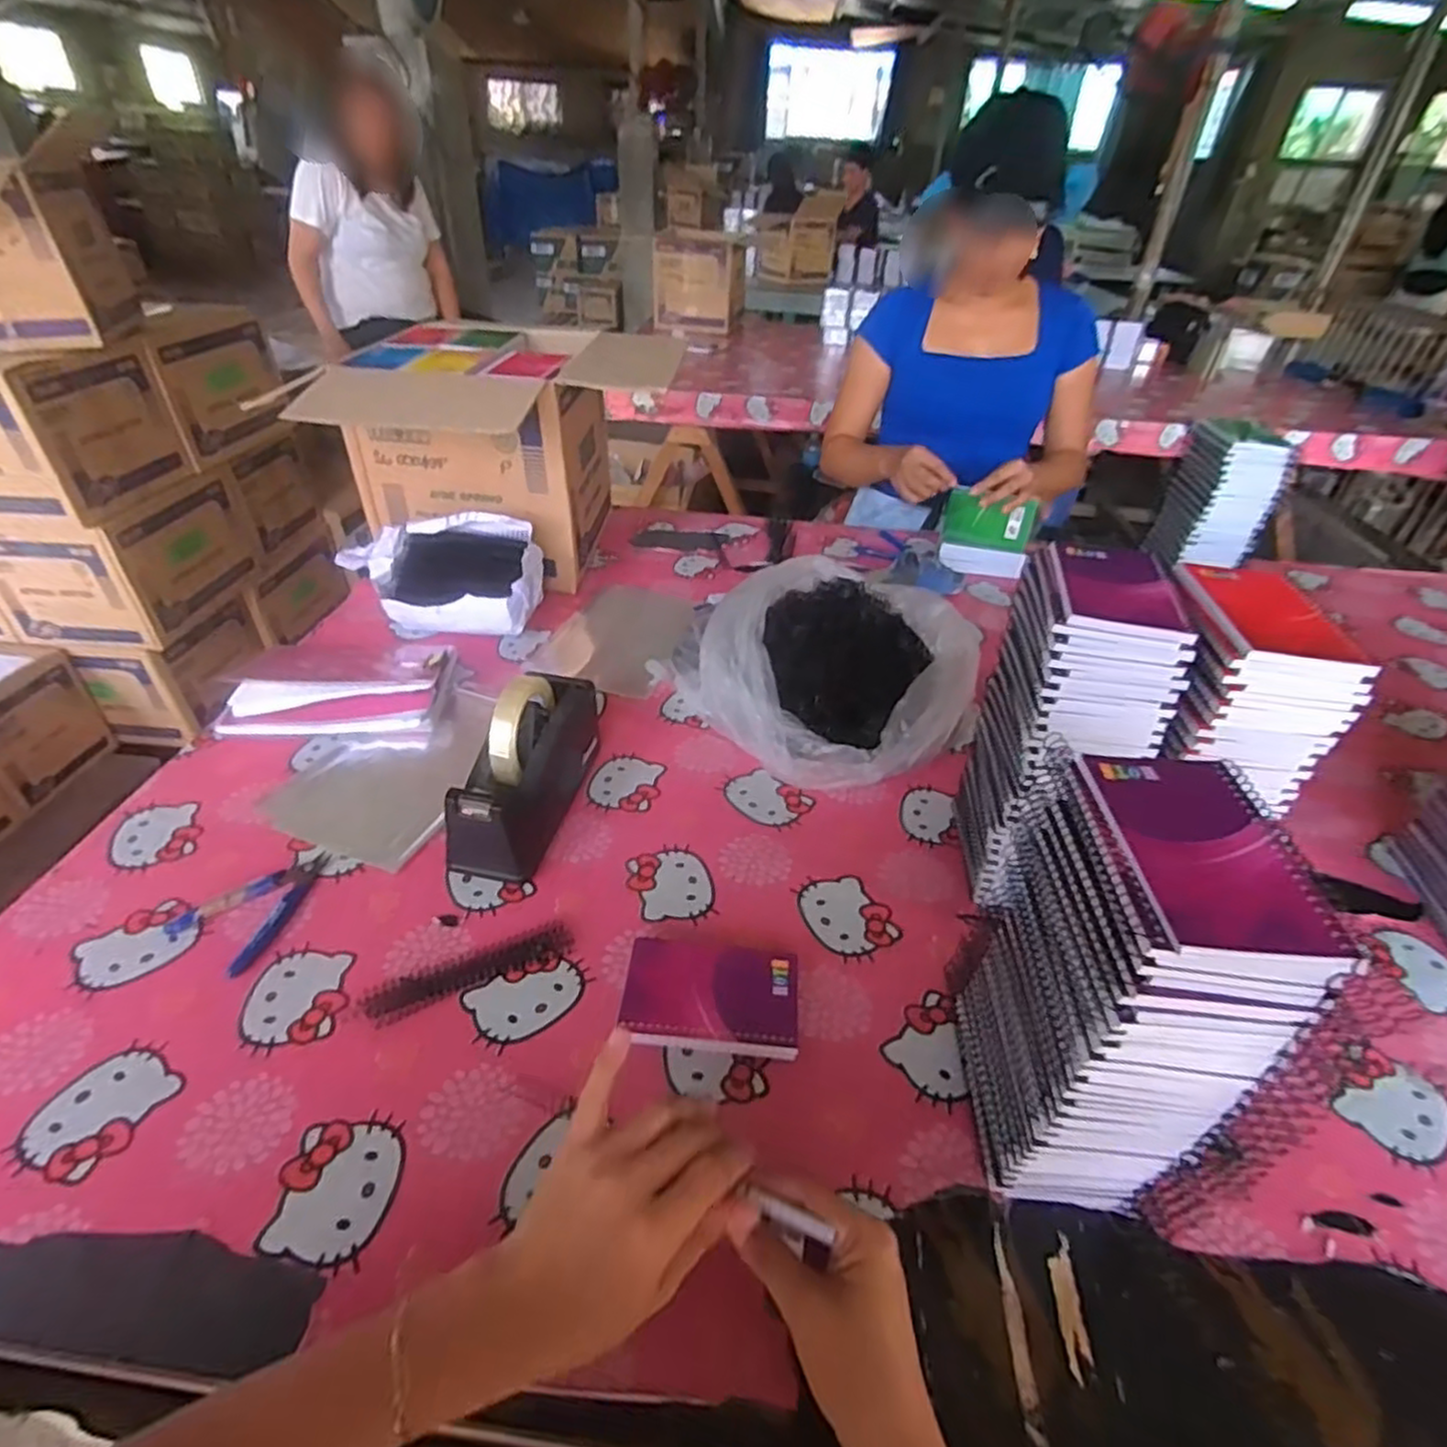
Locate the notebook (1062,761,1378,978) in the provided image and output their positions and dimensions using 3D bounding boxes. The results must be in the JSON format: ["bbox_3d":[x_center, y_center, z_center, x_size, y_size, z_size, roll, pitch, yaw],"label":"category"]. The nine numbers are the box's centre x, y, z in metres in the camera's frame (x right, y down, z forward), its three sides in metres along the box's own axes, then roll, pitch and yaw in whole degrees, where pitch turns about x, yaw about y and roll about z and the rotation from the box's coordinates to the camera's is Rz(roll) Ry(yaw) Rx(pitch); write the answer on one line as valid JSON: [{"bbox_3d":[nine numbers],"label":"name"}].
[{"bbox_3d":[0.236,0.062,0.364,0.086,0.013,0.129,6,38,3],"label":"notebook"}]

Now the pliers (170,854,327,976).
[{"bbox_3d":[-0.384,0.146,0.614,0.087,0.009,0.116,21,41,22],"label":"pliers"}]

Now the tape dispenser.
[{"bbox_3d":[-0.181,0.034,0.684,0.077,0.127,0.189,9,38,8],"label":"tape dispenser"}]

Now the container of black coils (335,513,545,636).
[{"bbox_3d":[-0.363,-0.182,0.950,0.239,0.135,0.107,4,38,1],"label":"container of black coils"}]

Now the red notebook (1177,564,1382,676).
[{"bbox_3d":[0.377,-0.079,0.511,0.087,0.008,0.133,5,38,3],"label":"red notebook"}]

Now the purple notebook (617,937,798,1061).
[{"bbox_3d":[-0.009,0.207,0.554,0.127,0.029,0.075,5,38,2],"label":"purple notebook"}]

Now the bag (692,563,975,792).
[{"bbox_3d":[0.125,-0.063,0.843,0.276,0.113,0.313,-25,46,-32],"label":"bag"}]

